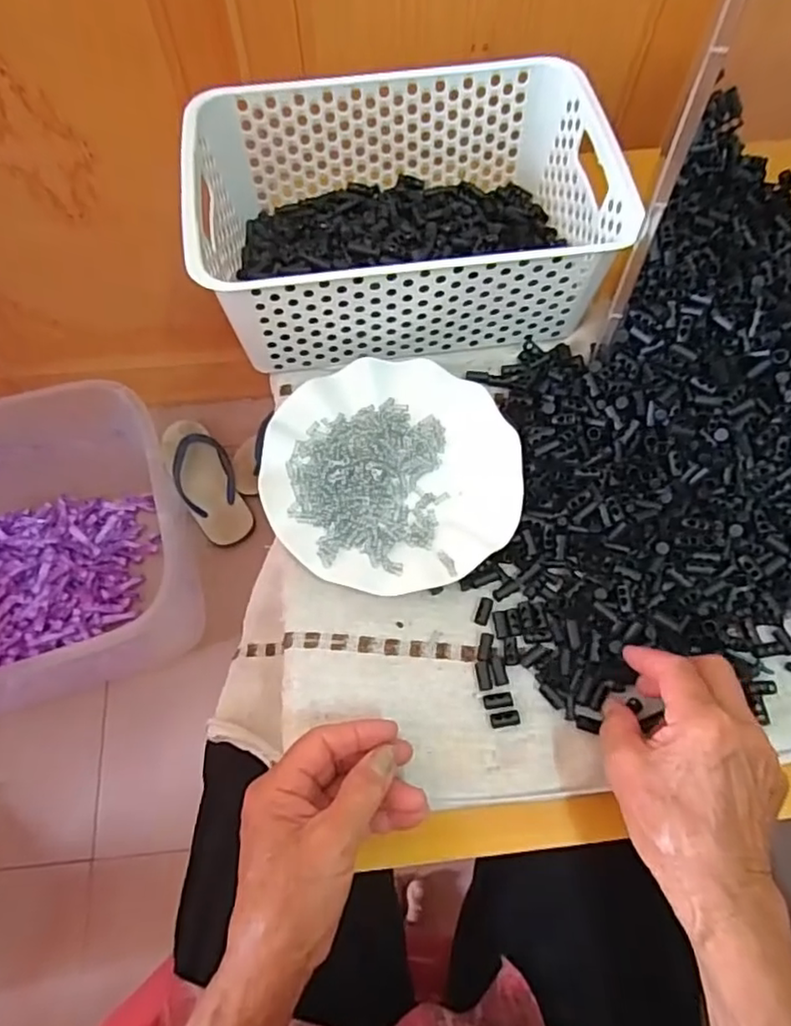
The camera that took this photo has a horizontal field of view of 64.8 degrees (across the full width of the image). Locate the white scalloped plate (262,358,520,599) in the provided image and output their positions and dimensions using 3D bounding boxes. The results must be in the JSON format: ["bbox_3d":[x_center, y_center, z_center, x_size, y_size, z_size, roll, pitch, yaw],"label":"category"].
[{"bbox_3d":[-0.003,-0.033,0.459,0.180,0.018,0.181,0,67,-1],"label":"white scalloped plate"}]

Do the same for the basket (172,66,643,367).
[{"bbox_3d":[0.004,-0.233,0.492,0.301,0.101,0.203,-10,68,-5],"label":"basket"}]

